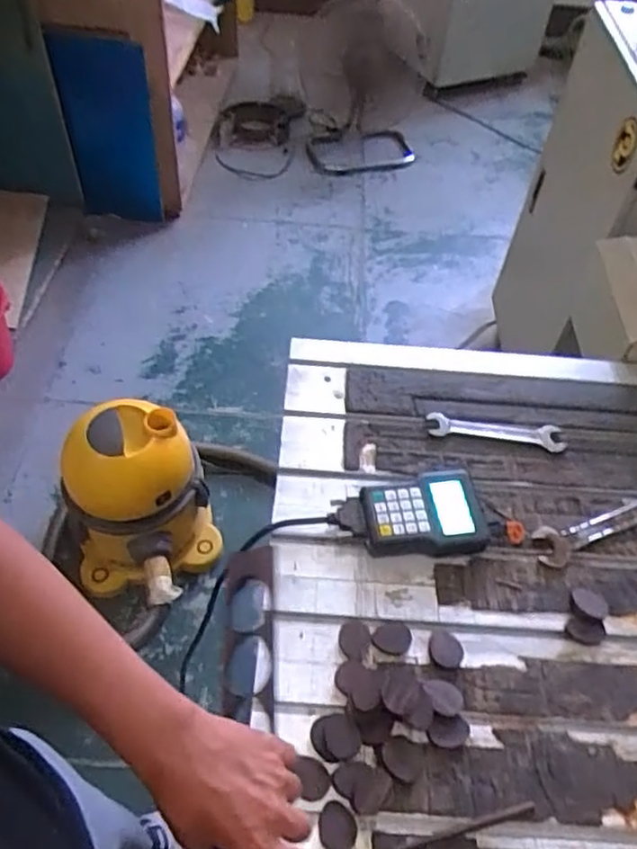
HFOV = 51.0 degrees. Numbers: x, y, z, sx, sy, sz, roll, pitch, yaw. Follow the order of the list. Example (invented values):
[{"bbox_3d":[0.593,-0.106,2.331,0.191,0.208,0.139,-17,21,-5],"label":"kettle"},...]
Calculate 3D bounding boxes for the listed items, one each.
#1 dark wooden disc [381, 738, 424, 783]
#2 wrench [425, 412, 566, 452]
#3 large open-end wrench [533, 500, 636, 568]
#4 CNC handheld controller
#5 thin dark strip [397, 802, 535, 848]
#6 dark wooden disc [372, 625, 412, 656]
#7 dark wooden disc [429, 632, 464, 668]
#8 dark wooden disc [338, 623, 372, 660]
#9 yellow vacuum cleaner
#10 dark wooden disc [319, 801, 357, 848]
[{"bbox_3d":[0.084,0.337,0.669,0.040,0.009,0.039,2,52,-2],"label":"dark wooden disc"},{"bbox_3d":[0.250,0.010,0.939,0.187,0.007,0.039,6,52,2],"label":"wrench"},{"bbox_3d":[0.385,0.123,0.864,0.247,0.009,0.051,-18,55,-17],"label":"large open-end wrench"},{"bbox_3d":[0.113,0.114,0.836,0.183,0.039,0.110,-7,53,-9],"label":"CNC handheld controller"},{"bbox_3d":[0.143,0.387,0.641,0.143,0.008,0.010,-11,53,-12],"label":"thin dark strip"},{"bbox_3d":[0.083,0.242,0.753,0.044,0.004,0.035,-3,52,-6],"label":"dark wooden disc"},{"bbox_3d":[0.142,0.253,0.747,0.039,0.010,0.035,36,58,23],"label":"dark wooden disc"},{"bbox_3d":[0.041,0.244,0.752,0.036,0.006,0.043,0,52,-3],"label":"dark wooden disc"},{"bbox_3d":[-0.383,0.190,1.443,0.307,0.390,0.309,21,54,11],"label":"yellow vacuum cleaner"},{"bbox_3d":[0.018,0.384,0.636,0.035,0.004,0.042,0,52,-3],"label":"dark wooden disc"}]

